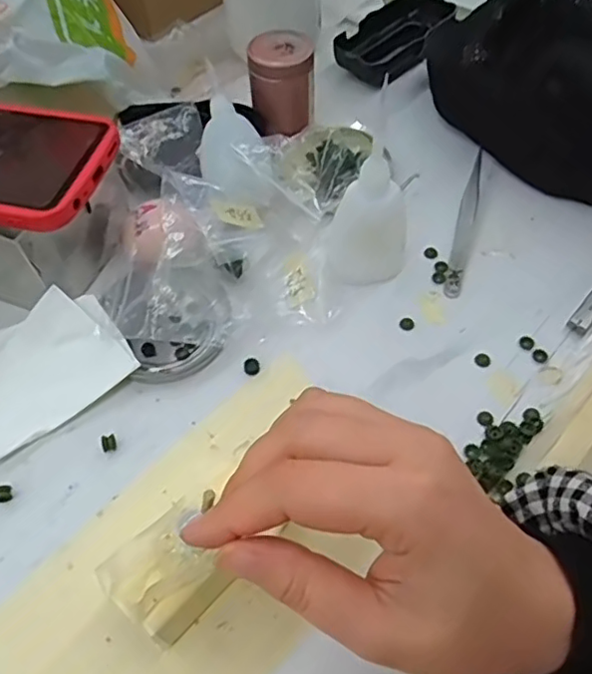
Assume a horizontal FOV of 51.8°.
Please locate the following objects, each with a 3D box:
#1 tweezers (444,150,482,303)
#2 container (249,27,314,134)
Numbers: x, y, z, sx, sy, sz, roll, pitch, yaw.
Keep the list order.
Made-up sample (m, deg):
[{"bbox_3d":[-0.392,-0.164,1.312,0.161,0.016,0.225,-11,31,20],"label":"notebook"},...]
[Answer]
[{"bbox_3d":[0.111,-0.077,0.396,0.011,0.004,0.126,13,58,10],"label":"tweezers"},{"bbox_3d":[-0.010,-0.177,0.429,0.043,0.061,0.034,-7,56,-3],"label":"container"}]

